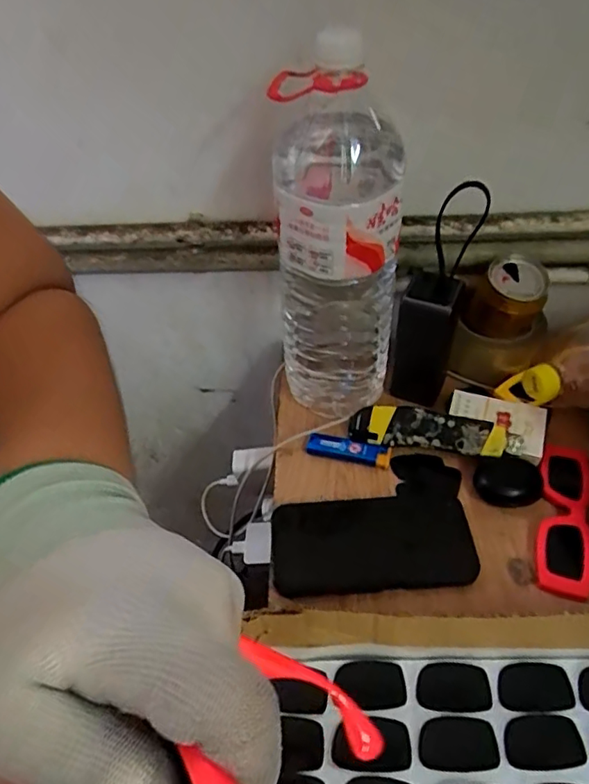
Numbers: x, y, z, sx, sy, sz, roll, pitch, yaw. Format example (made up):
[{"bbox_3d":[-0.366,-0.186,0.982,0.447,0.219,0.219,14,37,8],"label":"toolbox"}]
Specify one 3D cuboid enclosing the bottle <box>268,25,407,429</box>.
[{"bbox_3d":[0.036,-0.109,0.486,0.104,0.317,0.094,2,46,6],"label":"bottle"}]

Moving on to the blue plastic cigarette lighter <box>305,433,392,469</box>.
[{"bbox_3d":[0.051,0.056,0.533,0.080,0.011,0.023,9,47,12],"label":"blue plastic cigarette lighter"}]

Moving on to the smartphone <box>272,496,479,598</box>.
[{"bbox_3d":[0.065,0.126,0.470,0.163,0.015,0.081,-4,46,0],"label":"smartphone"}]

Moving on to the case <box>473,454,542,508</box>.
[{"bbox_3d":[0.193,0.079,0.500,0.057,0.019,0.045,7,47,11],"label":"case"}]

